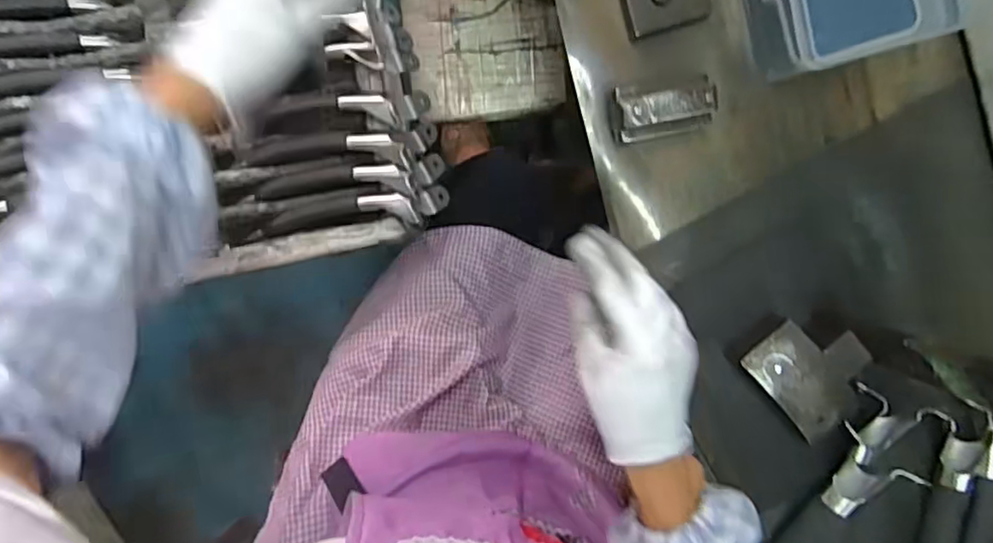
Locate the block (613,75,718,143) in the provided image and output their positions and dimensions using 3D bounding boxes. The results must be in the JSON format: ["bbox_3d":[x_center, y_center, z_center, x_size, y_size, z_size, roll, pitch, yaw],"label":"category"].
[{"bbox_3d":[0.125,-0.122,0.464,0.070,0.051,0.038,-10,96,-2],"label":"block"}]

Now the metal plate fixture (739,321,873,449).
[{"bbox_3d":[0.245,0.080,0.470,0.073,0.018,0.090,-40,96,1],"label":"metal plate fixture"}]

